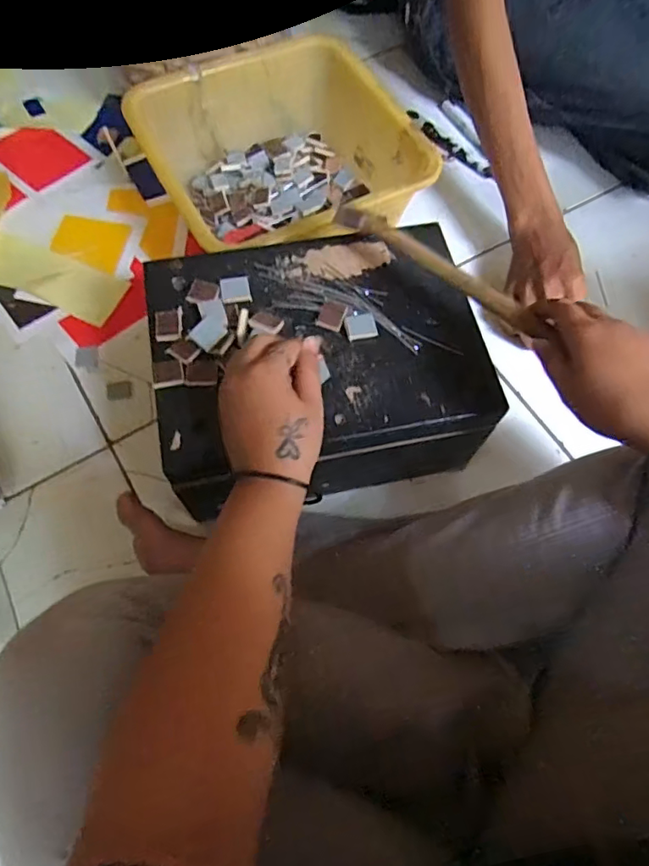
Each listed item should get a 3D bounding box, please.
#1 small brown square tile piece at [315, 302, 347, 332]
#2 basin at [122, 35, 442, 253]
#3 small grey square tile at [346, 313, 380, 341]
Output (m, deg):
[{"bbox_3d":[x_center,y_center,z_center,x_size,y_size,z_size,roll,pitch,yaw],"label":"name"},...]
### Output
[{"bbox_3d":[0.006,-0.100,0.457,0.021,0.004,0.028,20,67,6],"label":"small brown square tile piece"},{"bbox_3d":[-0.053,-0.304,0.618,0.290,0.122,0.290,1,67,-2],"label":"basin"},{"bbox_3d":[0.031,-0.090,0.453,0.026,0.004,0.024,-9,67,-6],"label":"small grey square tile"}]

